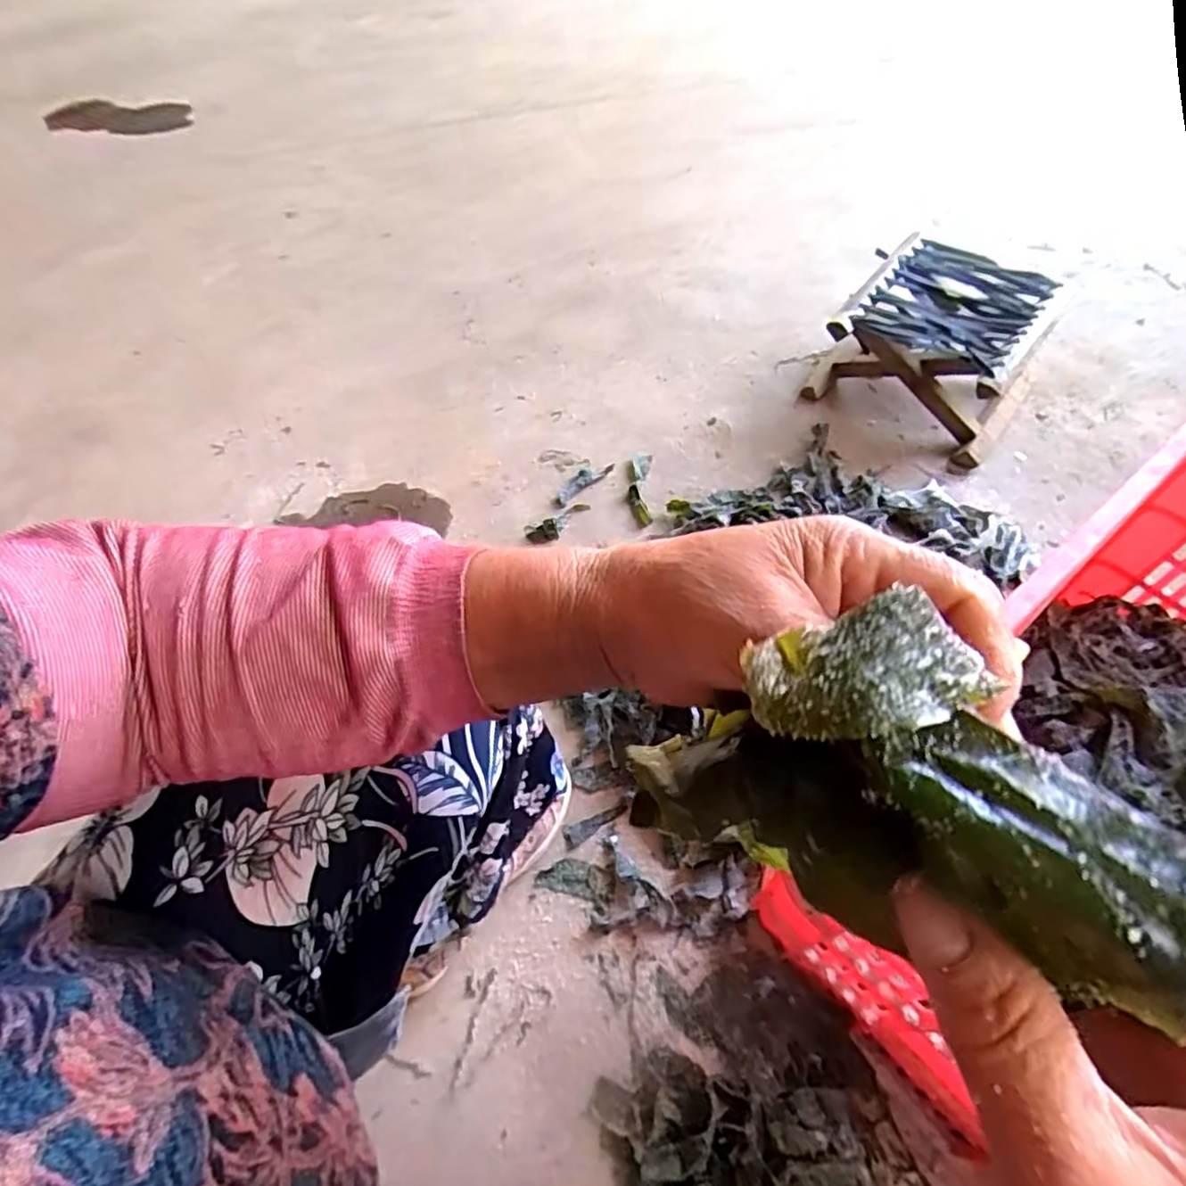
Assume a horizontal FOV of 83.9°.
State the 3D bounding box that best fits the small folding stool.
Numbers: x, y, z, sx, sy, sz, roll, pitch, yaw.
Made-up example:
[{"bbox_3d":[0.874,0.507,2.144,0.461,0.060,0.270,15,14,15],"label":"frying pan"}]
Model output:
[{"bbox_3d":[0.464,-0.334,0.900,0.259,0.144,0.235,31,62,19],"label":"small folding stool"}]

